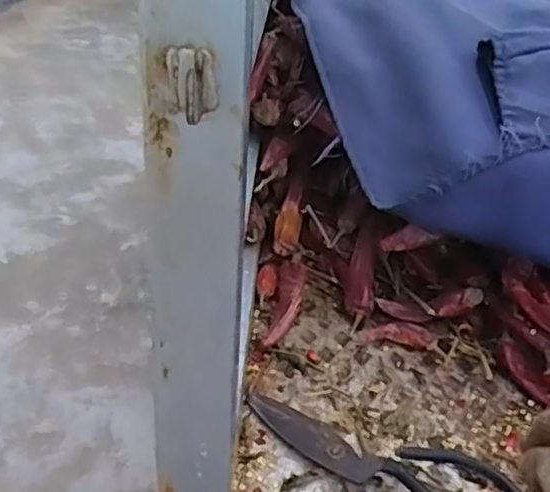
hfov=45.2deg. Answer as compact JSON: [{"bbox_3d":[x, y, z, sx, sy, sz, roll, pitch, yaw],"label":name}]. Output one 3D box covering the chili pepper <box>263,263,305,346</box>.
[{"bbox_3d":[0.010,0.044,0.531,0.023,0.019,0.101,9,31,2],"label":"chili pepper"}]

